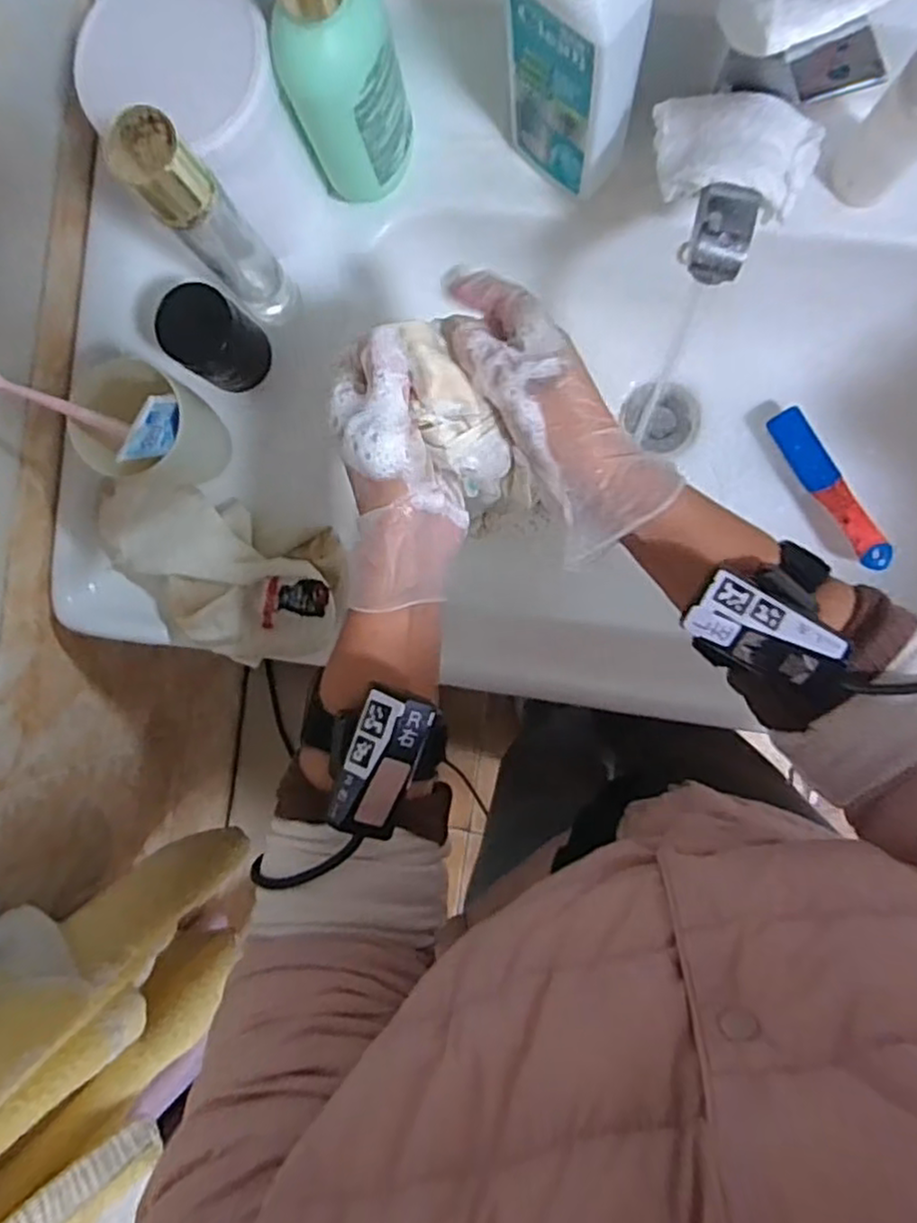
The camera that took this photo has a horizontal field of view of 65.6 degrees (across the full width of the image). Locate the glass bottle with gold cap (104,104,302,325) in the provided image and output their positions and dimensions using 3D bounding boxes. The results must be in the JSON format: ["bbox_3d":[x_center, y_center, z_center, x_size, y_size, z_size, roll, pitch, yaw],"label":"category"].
[{"bbox_3d":[-0.152,-0.238,0.452,0.035,0.198,0.037,44,95,4],"label":"glass bottle with gold cap"}]

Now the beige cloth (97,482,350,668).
[{"bbox_3d":[-0.191,-0.030,0.534,0.197,0.041,0.110,16,93,5],"label":"beige cloth"}]

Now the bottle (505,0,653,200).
[{"bbox_3d":[0.069,-0.329,0.414,0.074,0.197,0.042,44,95,4],"label":"bottle"}]

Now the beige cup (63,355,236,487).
[{"bbox_3d":[-0.222,-0.132,0.511,0.073,0.087,0.080,0,91,6],"label":"beige cup"}]

